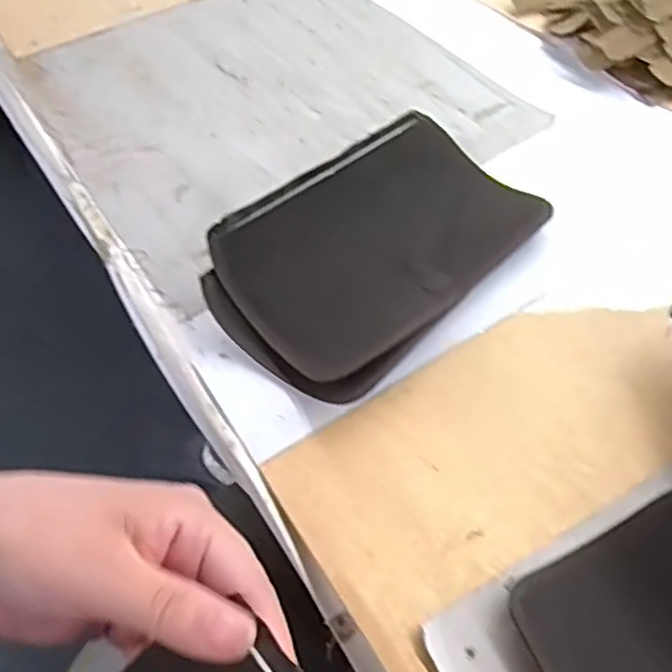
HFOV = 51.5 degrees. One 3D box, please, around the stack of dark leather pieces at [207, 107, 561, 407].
[{"bbox_3d":[0.027,-0.057,0.483,0.220,0.058,0.140,-38,60,-21],"label":"stack of dark leather pieces"}]

